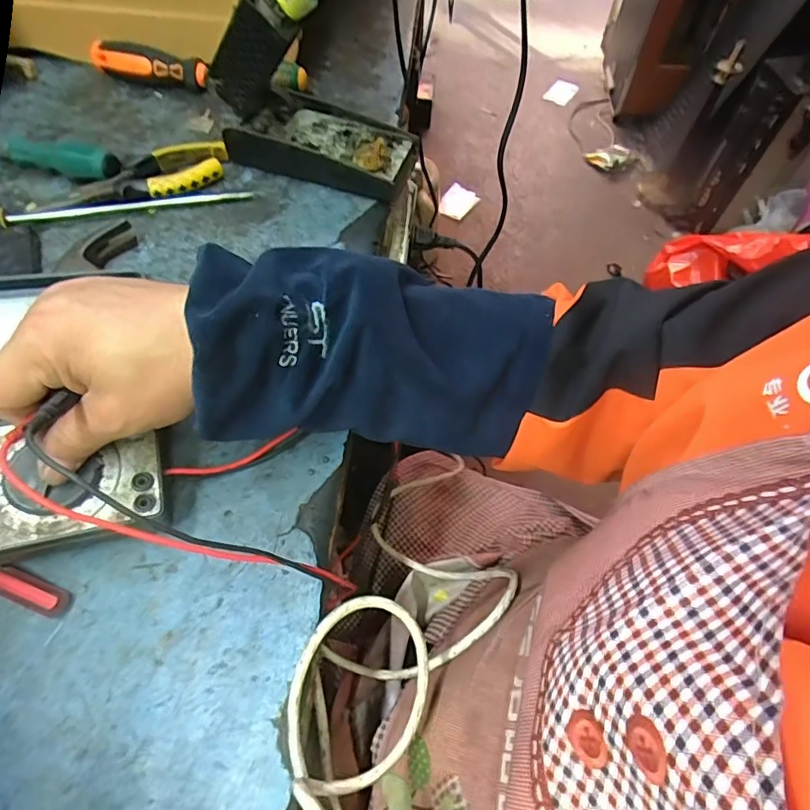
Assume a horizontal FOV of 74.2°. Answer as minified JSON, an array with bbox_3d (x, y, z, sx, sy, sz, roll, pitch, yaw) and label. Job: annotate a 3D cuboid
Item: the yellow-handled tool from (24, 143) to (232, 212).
[{"bbox_3d":[-0.233,-0.192,0.460,0.163,0.018,0.050,-25,65,-14],"label":"yellow-handled tool"}]

